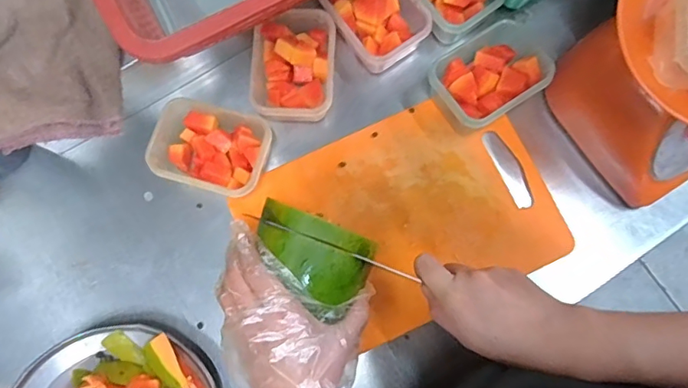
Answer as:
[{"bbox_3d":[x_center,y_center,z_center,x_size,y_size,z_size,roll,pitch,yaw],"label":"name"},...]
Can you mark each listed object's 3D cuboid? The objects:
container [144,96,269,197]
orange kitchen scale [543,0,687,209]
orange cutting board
[{"bbox_3d":[-0.128,-0.042,0.500,0.107,0.048,0.082,15,80,3],"label":"container"},{"bbox_3d":[0.295,-0.106,0.447,0.151,0.185,0.168,-41,81,-7],"label":"orange kitchen scale"},{"bbox_3d":[0.059,0.023,0.504,0.280,0.014,0.199,-25,80,-4],"label":"orange cutting board"}]

